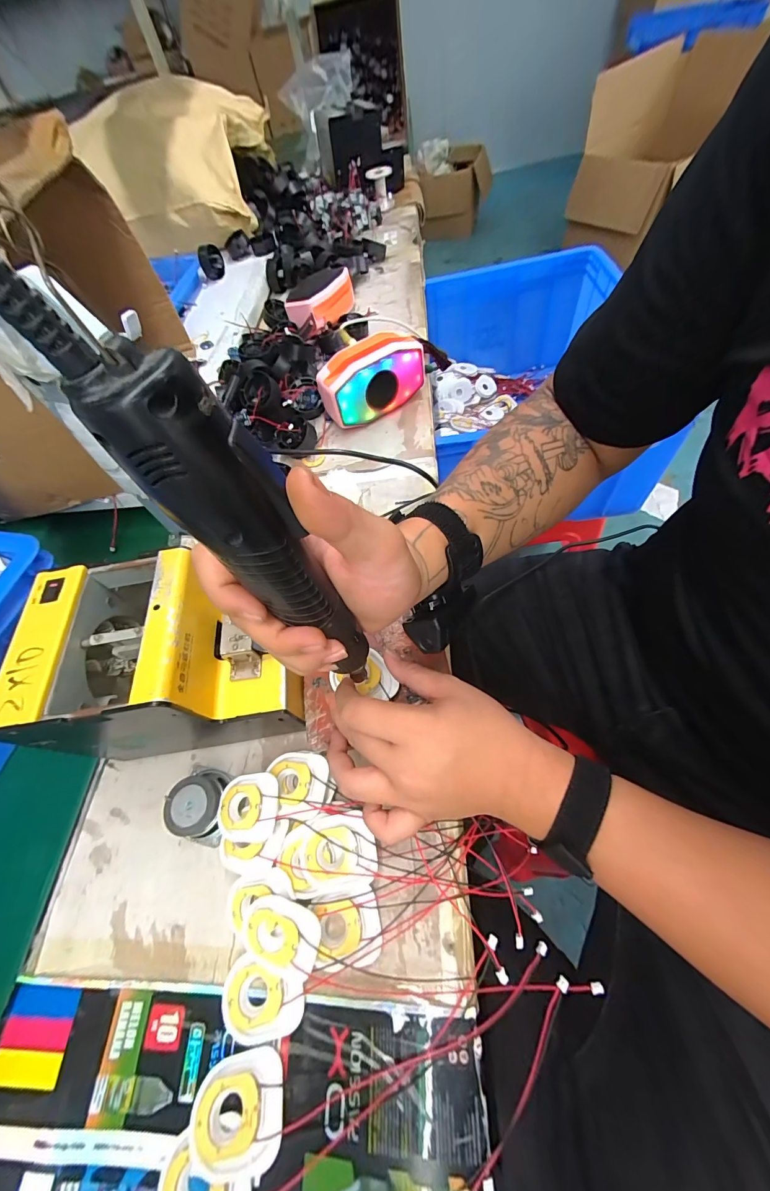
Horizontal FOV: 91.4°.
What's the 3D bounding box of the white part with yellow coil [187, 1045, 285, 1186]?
[{"bbox_3d":[-0.095,0.331,0.239,0.060,0.014,0.046,-15,60,-1],"label":"white part with yellow coil"}]

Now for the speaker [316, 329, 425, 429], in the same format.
[{"bbox_3d":[-0.019,-0.302,0.529,0.147,0.087,0.056,-30,61,-9],"label":"speaker"}]

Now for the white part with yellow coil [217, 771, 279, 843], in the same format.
[{"bbox_3d":[-0.114,0.174,0.310,0.054,0.013,0.048,-9,60,3],"label":"white part with yellow coil"}]

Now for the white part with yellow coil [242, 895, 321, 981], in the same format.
[{"bbox_3d":[-0.076,0.248,0.273,0.058,0.013,0.045,10,80,10],"label":"white part with yellow coil"}]

